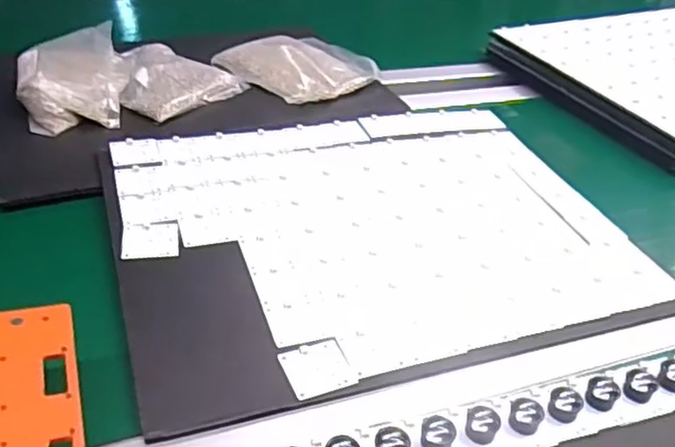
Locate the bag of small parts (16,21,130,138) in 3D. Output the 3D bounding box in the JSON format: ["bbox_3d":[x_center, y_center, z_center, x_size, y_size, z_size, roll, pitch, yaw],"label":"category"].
[{"bbox_3d":[-0.310,-0.171,0.768,0.120,0.052,0.165,-10,40,-19],"label":"bag of small parts"}]

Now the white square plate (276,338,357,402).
[{"bbox_3d":[-0.015,0.106,0.483,0.048,0.004,0.044,-13,41,-22],"label":"white square plate"}]

